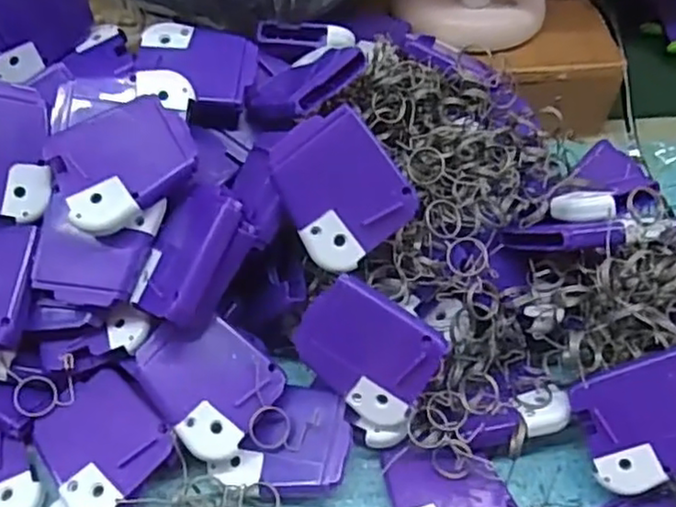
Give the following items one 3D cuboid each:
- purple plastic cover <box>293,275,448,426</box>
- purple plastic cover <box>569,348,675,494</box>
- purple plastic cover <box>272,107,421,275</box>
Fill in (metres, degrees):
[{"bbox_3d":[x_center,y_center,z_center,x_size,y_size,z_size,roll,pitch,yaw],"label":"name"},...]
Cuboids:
[{"bbox_3d":[0.012,0.042,0.303,0.061,0.050,0.010,37,20,6],"label":"purple plastic cover"},{"bbox_3d":[0.139,0.072,0.297,0.061,0.007,0.050,-26,81,20],"label":"purple plastic cover"},{"bbox_3d":[0.000,-0.028,0.294,0.051,0.004,0.061,-40,100,-3],"label":"purple plastic cover"}]

